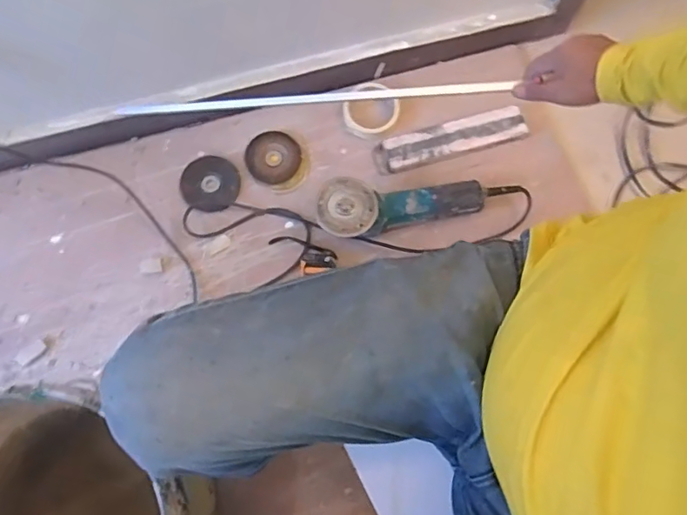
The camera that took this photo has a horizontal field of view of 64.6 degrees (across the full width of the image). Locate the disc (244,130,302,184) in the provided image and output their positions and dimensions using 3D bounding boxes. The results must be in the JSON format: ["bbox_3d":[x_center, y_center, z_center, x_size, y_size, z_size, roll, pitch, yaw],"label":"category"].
[{"bbox_3d":[-0.124,-0.174,0.938,0.093,0.017,0.086,0,75,-1],"label":"disc"}]

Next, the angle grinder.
[{"bbox_3d":[0.121,-0.090,0.872,0.328,0.094,0.088,-12,75,-5],"label":"angle grinder"}]

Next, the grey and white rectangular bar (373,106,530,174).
[{"bbox_3d":[0.184,-0.203,0.943,0.266,0.029,0.058,-16,76,-6],"label":"grey and white rectangular bar"}]

